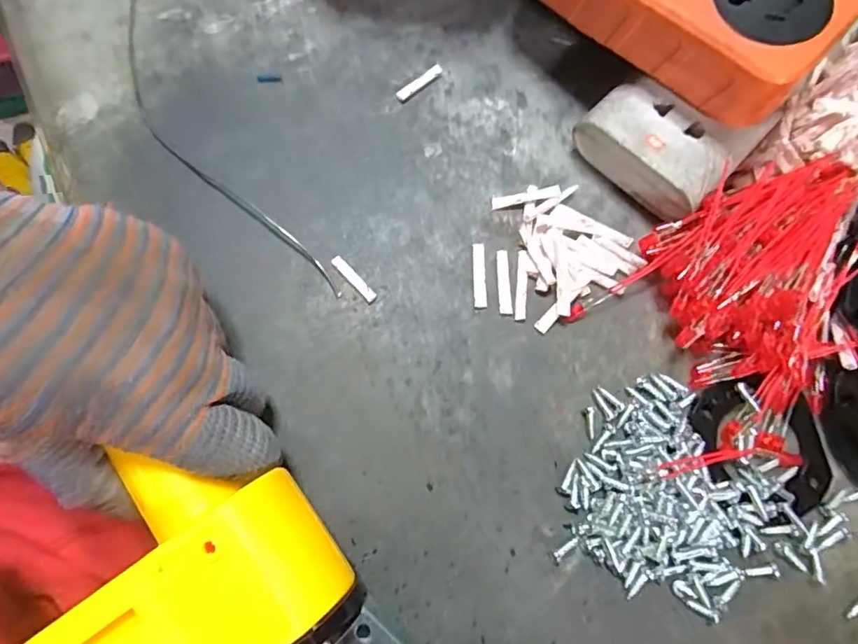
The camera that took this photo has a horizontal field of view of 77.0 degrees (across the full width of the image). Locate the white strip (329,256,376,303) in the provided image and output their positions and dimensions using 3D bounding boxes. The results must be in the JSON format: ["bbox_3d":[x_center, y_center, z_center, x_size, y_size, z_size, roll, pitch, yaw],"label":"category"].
[{"bbox_3d":[-0.033,-0.019,0.238,0.006,0.004,0.026,-42,80,-8],"label":"white strip"}]

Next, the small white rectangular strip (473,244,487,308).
[{"bbox_3d":[0.022,-0.021,0.239,0.005,0.004,0.029,-2,77,0],"label":"small white rectangular strip"}]

